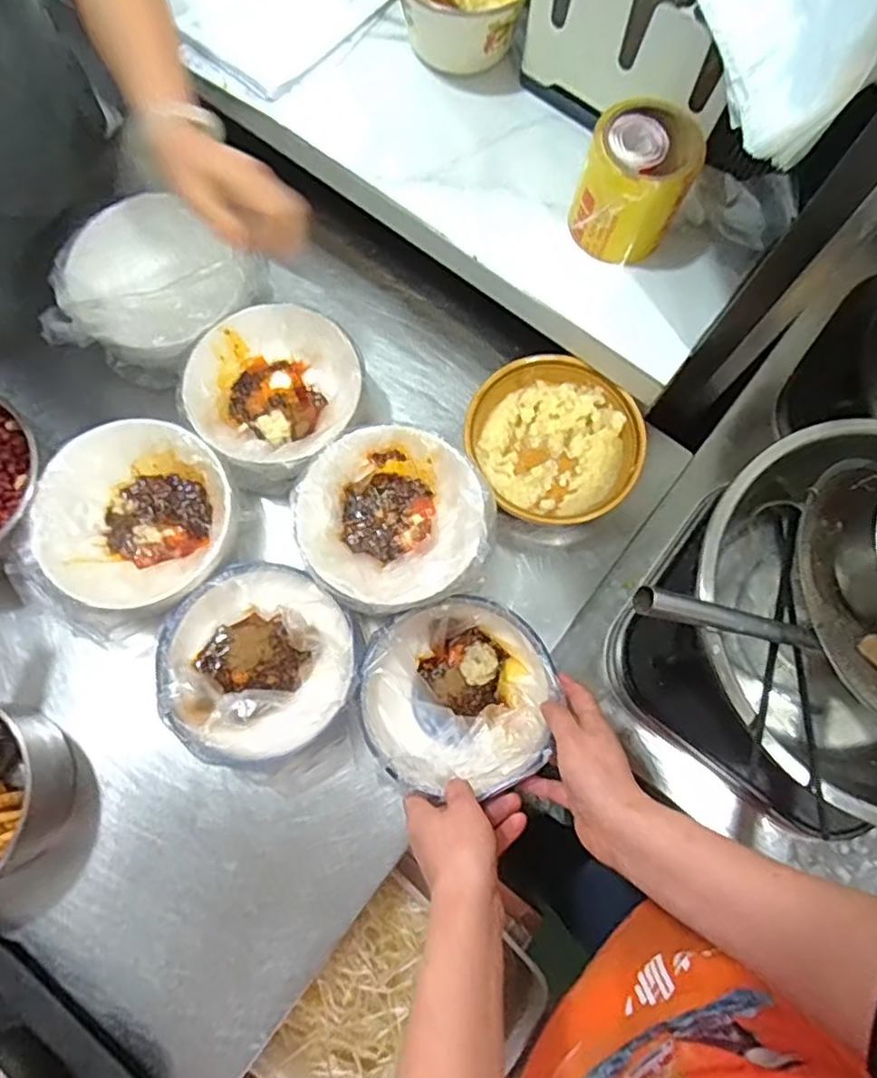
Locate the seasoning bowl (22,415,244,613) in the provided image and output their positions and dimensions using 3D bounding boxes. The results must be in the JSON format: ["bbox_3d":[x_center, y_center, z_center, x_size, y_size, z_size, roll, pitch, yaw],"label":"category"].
[{"bbox_3d":[-0.279,-0.018,0.617,0.166,0.066,0.172,1,75,-2],"label":"seasoning bowl"}]

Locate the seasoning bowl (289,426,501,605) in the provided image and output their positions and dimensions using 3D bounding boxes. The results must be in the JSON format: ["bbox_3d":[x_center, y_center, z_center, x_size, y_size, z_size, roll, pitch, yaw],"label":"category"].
[{"bbox_3d":[-0.040,-0.017,0.631,0.162,0.096,0.165,1,75,-2],"label":"seasoning bowl"}]

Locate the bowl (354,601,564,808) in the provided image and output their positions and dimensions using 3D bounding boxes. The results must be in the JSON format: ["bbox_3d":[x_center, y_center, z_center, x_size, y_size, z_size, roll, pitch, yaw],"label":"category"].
[{"bbox_3d":[0.018,0.142,0.589,0.170,0.077,0.165,1,75,-2],"label":"bowl"}]

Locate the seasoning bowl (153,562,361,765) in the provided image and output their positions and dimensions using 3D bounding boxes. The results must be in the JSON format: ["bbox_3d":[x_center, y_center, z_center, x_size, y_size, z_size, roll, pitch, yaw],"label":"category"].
[{"bbox_3d":[-0.162,0.111,0.600,0.169,0.072,0.167,1,75,-2],"label":"seasoning bowl"}]

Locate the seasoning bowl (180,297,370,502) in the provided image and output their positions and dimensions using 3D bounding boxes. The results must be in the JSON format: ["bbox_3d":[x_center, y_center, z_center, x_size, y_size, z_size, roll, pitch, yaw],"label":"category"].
[{"bbox_3d":[-0.162,-0.140,0.663,0.161,0.084,0.171,1,75,-2],"label":"seasoning bowl"}]

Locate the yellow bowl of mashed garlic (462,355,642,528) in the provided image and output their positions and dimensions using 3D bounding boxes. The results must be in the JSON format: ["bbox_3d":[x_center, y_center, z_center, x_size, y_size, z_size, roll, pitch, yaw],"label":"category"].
[{"bbox_3d":[0.113,-0.094,0.672,0.174,0.071,0.159,1,75,-2],"label":"yellow bowl of mashed garlic"}]

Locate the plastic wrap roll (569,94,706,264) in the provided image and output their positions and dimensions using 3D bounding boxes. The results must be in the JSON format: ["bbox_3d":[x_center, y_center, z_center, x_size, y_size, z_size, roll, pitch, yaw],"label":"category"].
[{"bbox_3d":[0.176,-0.315,0.595,0.098,0.113,0.073,20,75,3],"label":"plastic wrap roll"}]

